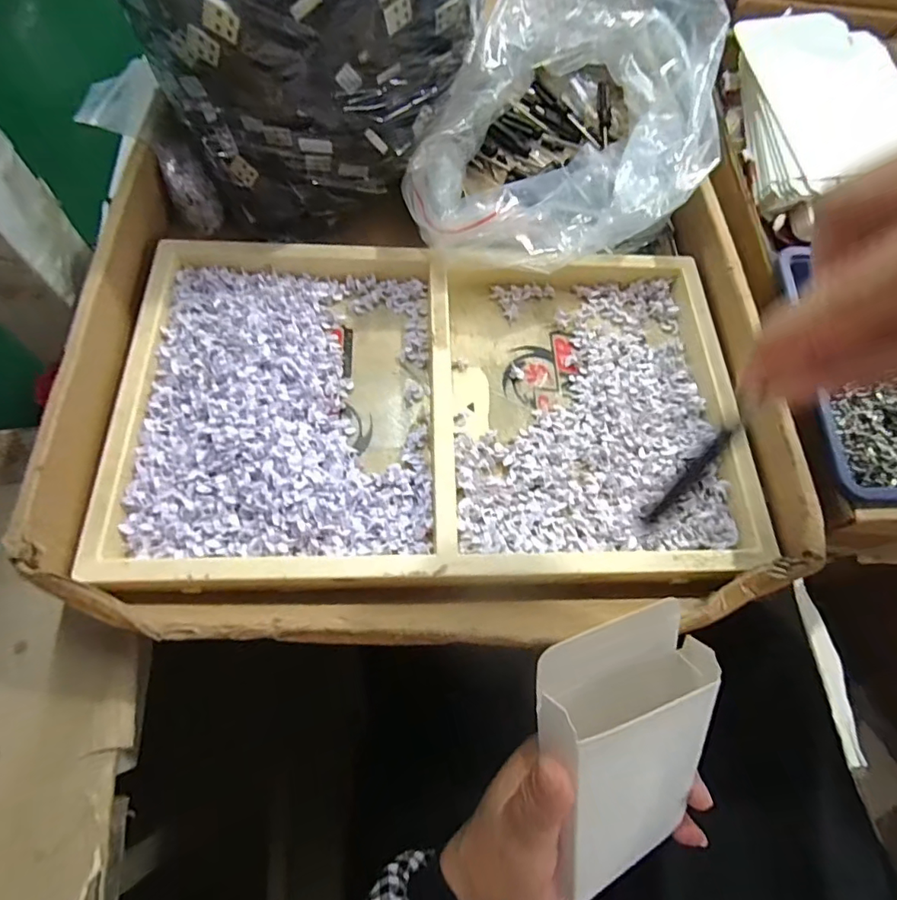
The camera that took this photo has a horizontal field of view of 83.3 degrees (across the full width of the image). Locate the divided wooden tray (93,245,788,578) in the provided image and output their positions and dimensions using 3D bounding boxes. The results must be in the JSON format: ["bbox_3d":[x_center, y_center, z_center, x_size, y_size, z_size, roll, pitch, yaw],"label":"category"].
[{"bbox_3d":[-0.003,-0.026,0.275,0.329,0.041,0.200,0,67,-4],"label":"divided wooden tray"}]

